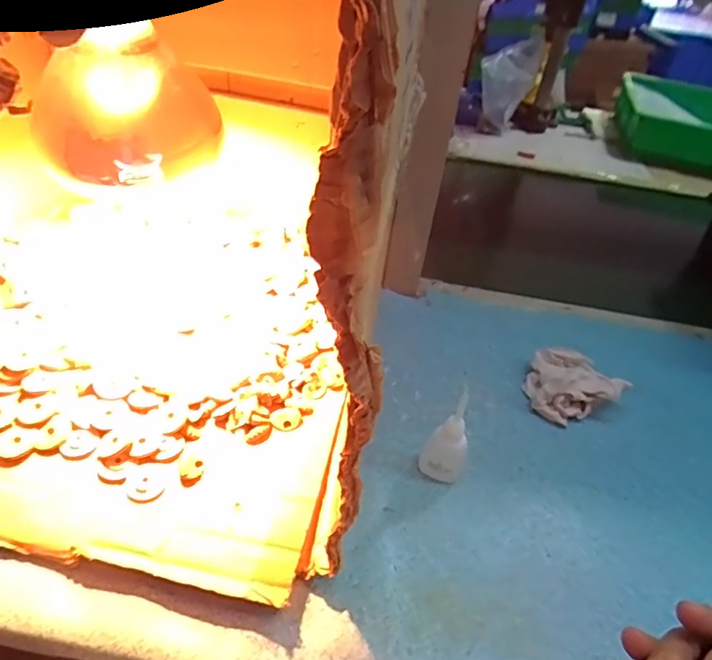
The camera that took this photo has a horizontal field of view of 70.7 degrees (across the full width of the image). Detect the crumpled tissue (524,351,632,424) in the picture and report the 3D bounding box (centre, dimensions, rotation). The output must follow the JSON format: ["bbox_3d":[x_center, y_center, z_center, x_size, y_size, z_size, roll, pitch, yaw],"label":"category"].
[{"bbox_3d":[0.199,0.053,0.472,0.081,0.044,0.062,34,48,28],"label":"crumpled tissue"}]

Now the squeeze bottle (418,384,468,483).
[{"bbox_3d":[0.074,0.080,0.390,0.034,0.088,0.029,19,43,13],"label":"squeeze bottle"}]

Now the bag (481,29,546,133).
[{"bbox_3d":[0.284,-0.458,0.950,0.052,0.155,0.158,34,48,28],"label":"bag"}]

